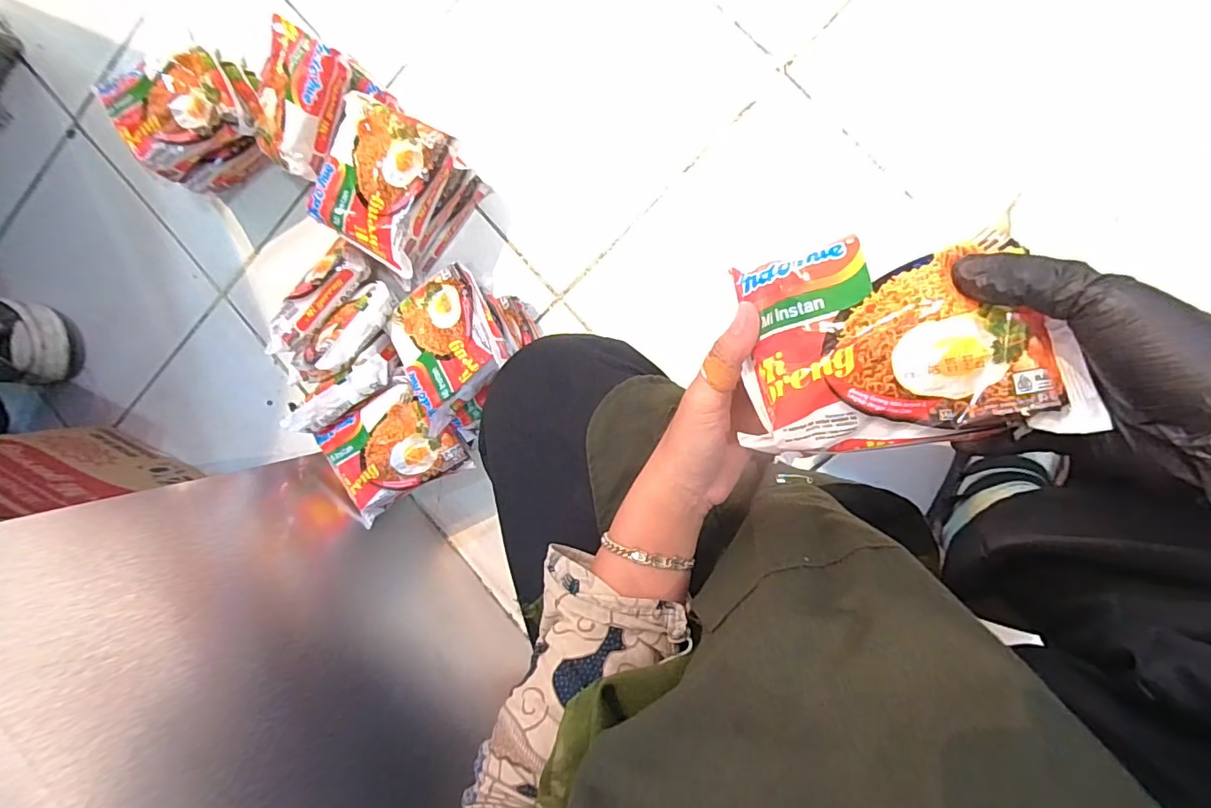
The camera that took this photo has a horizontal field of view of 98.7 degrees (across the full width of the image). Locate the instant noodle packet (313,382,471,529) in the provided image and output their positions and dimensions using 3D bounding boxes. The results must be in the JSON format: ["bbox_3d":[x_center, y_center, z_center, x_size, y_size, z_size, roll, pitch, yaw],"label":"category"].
[{"bbox_3d":[-0.208,0.046,0.505,0.131,0.034,0.099,-27,89,10],"label":"instant noodle packet"}]

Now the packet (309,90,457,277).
[{"bbox_3d":[-0.214,-0.207,0.483,0.104,0.032,0.129,26,98,7],"label":"packet"}]

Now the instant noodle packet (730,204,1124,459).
[{"bbox_3d":[0.138,-0.028,0.247,0.134,0.034,0.097,-4,90,9],"label":"instant noodle packet"}]

